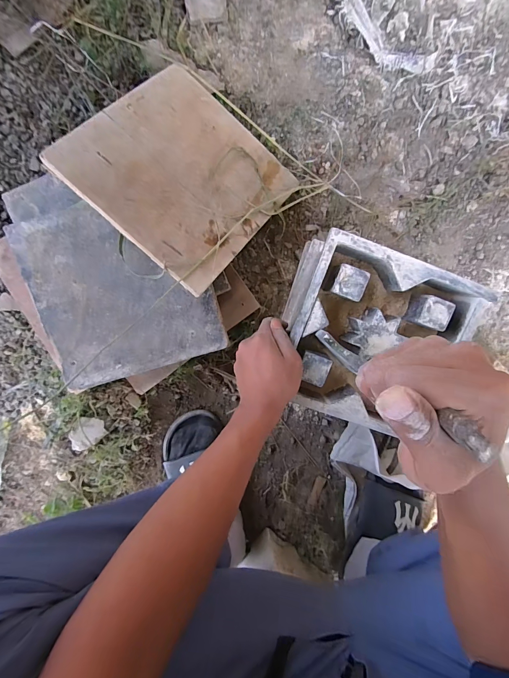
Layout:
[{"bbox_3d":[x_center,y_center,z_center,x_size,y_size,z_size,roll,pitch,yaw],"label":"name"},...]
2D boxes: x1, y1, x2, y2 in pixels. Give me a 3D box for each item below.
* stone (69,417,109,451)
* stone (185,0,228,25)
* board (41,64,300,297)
[{"bbox_3d":[-0.282,0.159,0.533,0.073,0.022,0.047,-39,97,3],"label":"stone"},{"bbox_3d":[-0.069,-0.477,0.445,0.056,0.023,0.046,-11,98,0],"label":"stone"},{"bbox_3d":[-0.088,-0.225,0.429,0.235,0.009,0.251,42,68,-11],"label":"board"}]

